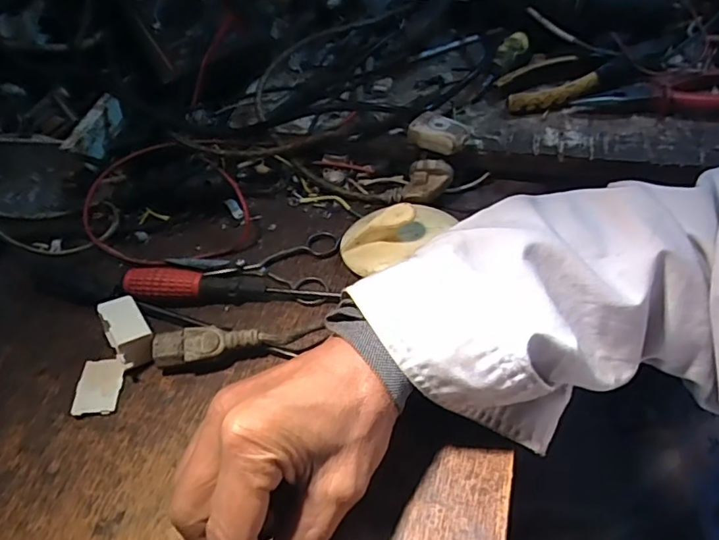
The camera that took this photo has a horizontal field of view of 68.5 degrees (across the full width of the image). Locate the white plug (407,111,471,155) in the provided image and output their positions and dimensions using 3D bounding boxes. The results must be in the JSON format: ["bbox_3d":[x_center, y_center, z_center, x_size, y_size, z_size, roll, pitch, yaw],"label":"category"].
[{"bbox_3d":[0.065,-0.112,0.430,0.045,0.017,0.030,25,57,23],"label":"white plug"}]

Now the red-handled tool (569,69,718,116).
[{"bbox_3d":[0.266,-0.146,0.444,0.155,0.014,0.055,-10,51,-3],"label":"red-handled tool"}]

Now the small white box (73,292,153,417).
[{"bbox_3d":[-0.157,0.055,0.338,0.043,0.028,0.072,9,49,14],"label":"small white box"}]

